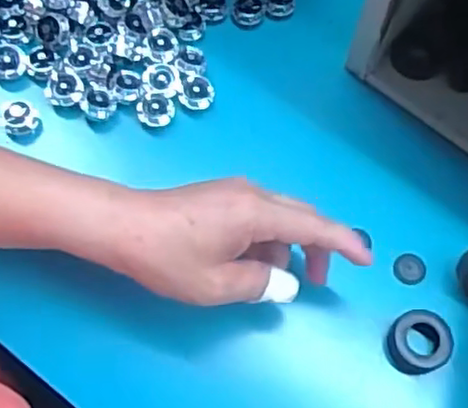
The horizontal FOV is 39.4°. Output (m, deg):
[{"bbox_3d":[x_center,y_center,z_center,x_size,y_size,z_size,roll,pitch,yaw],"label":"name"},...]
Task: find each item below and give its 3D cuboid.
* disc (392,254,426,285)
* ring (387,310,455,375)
[{"bbox_3d":[0.114,0.042,0.424,0.021,0.004,0.021,2,71,0],"label":"disc"},{"bbox_3d":[0.113,0.085,0.400,0.038,0.018,0.035,0,71,-1],"label":"ring"}]

